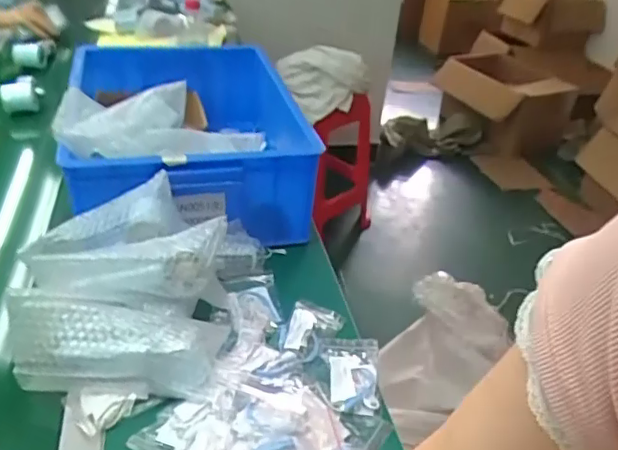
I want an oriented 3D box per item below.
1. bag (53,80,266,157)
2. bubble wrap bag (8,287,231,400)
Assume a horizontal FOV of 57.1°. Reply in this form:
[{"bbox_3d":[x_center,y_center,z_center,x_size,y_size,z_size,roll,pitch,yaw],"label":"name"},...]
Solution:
[{"bbox_3d":[-0.197,-0.131,0.762,0.254,0.067,0.116,-4,35,-14],"label":"bag"},{"bbox_3d":[-0.205,0.130,0.599,0.220,0.080,0.089,4,34,-3],"label":"bubble wrap bag"}]

